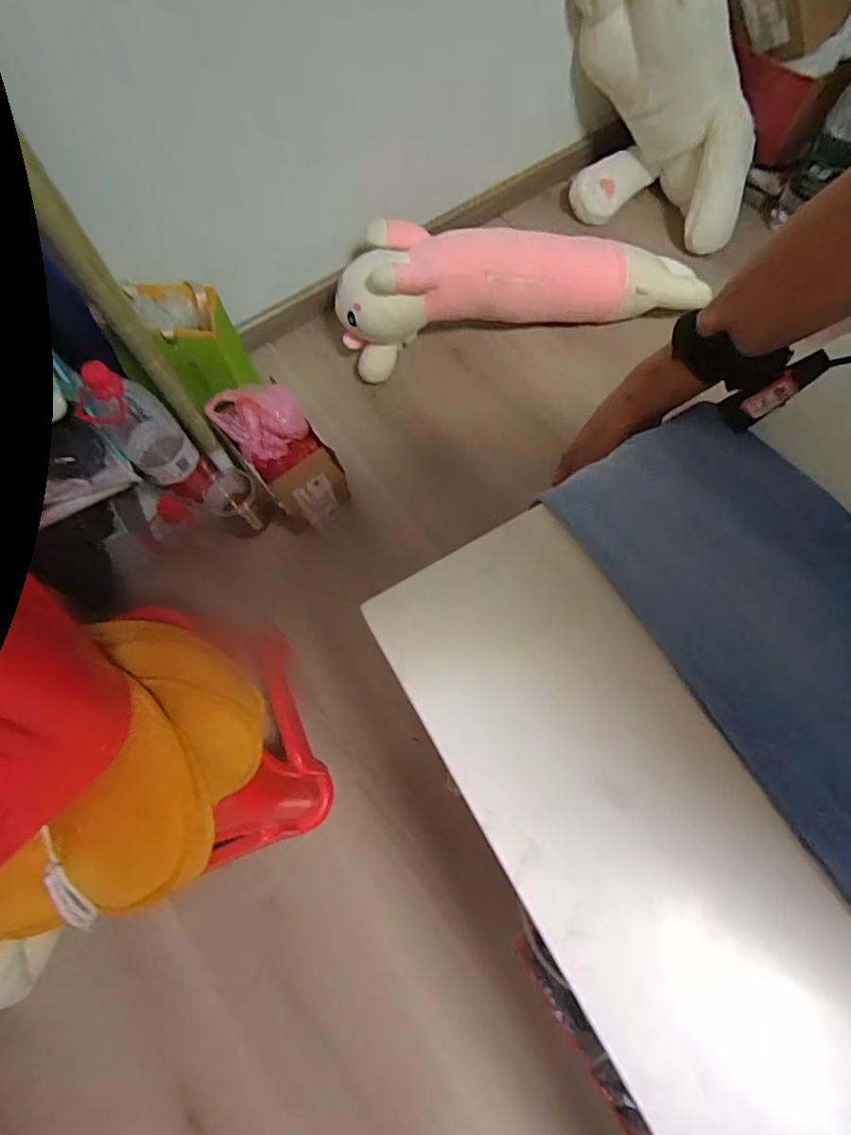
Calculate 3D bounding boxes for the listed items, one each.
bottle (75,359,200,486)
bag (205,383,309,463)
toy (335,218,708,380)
[{"bbox_3d":[-0.406,-0.200,0.752,0.090,0.191,0.072,-37,71,-12],"label":"bottle"},{"bbox_3d":[-0.263,-0.231,0.854,0.132,0.087,0.099,-26,69,-7],"label":"bag"},{"bbox_3d":[0.185,-0.551,1.020,0.700,0.197,0.177,-12,68,-2],"label":"toy"}]

